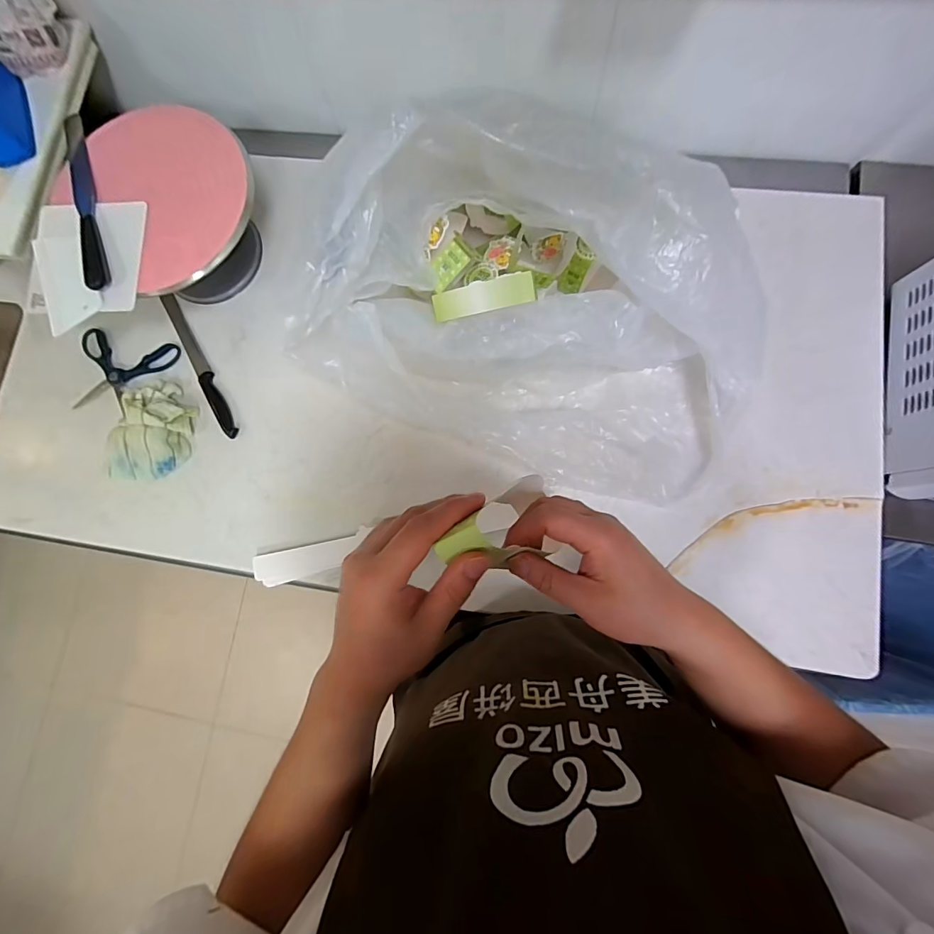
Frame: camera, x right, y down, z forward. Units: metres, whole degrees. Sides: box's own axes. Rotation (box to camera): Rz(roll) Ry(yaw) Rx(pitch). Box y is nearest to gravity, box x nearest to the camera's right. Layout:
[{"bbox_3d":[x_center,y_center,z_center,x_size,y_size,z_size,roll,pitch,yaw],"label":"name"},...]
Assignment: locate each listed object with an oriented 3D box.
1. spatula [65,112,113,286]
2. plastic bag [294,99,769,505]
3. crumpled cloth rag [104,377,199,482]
[{"bbox_3d":[-0.549,-0.391,0.612,0.034,0.016,0.310,-19,81,1],"label":"spatula"},{"bbox_3d":[0.099,-0.190,0.558,0.580,0.249,0.361,20,84,6],"label":"plastic bag"},{"bbox_3d":[-0.506,-0.061,0.694,0.120,0.042,0.162,-1,82,4],"label":"crumpled cloth rag"}]

